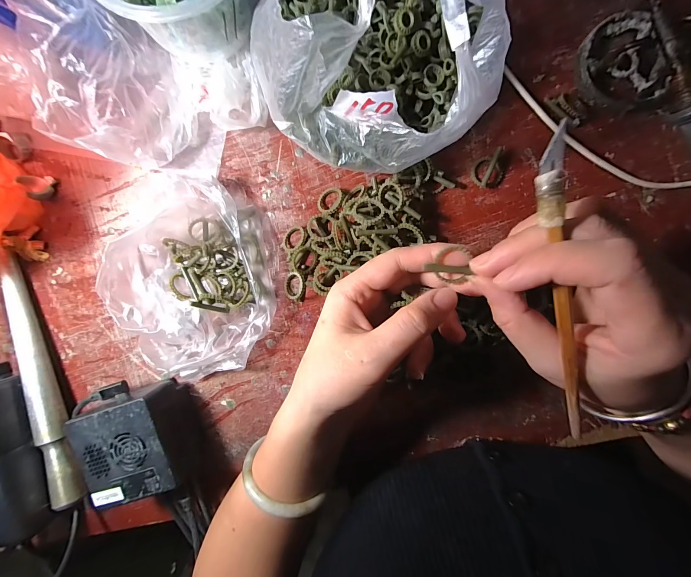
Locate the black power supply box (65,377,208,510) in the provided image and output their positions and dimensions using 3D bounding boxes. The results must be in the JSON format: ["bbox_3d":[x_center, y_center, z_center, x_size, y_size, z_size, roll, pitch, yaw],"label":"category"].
[{"bbox_3d":[-0.169,0.125,0.261,0.075,0.051,0.089,-20,92,6],"label":"black power supply box"}]

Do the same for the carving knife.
[{"bbox_3d":[0.103,0.008,0.145,0.012,0.007,0.155,-14,106,6],"label":"carving knife"}]

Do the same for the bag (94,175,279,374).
[{"bbox_3d":[-0.130,-0.007,0.252,0.134,0.042,0.164,-4,93,5],"label":"bag"}]

